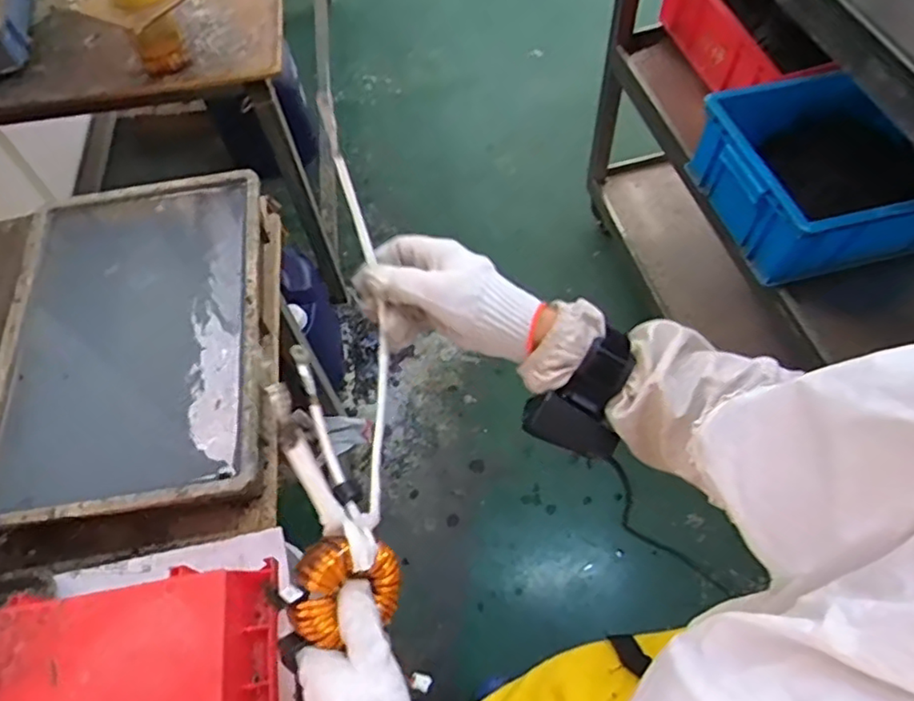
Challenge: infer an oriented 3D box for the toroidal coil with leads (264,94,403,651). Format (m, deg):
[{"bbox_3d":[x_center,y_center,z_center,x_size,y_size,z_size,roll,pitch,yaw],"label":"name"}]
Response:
[{"bbox_3d":[-0.089,0.014,0.472,0.077,0.095,0.376,-3,84,3],"label":"toroidal coil with leads"}]

